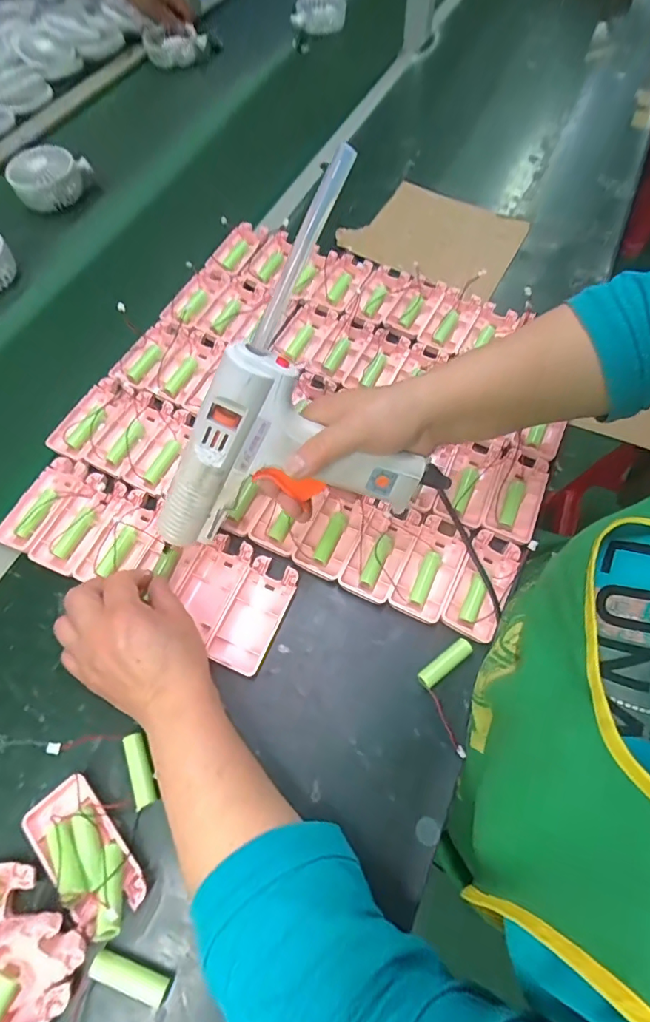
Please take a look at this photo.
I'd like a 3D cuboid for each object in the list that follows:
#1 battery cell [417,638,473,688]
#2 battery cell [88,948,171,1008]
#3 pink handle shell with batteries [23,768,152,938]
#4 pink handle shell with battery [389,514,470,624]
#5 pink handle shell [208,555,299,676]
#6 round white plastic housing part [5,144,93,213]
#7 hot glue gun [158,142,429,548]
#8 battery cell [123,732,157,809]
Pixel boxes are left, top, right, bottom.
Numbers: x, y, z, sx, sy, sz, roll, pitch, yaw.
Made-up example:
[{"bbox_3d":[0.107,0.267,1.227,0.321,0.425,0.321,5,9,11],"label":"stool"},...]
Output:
[{"bbox_3d":[0.097,0.124,0.396,0.050,0.014,0.015,-33,71,-18],"label":"battery cell"},{"bbox_3d":[-0.122,0.292,0.306,0.050,0.012,0.014,19,64,6],"label":"battery cell"},{"bbox_3d":[-0.161,0.229,0.326,0.045,0.023,0.096,-39,72,-20],"label":"pink handle shell with batteries"},{"bbox_3d":[0.094,0.049,0.430,0.043,0.019,0.096,25,65,8],"label":"pink handle shell with battery"},{"bbox_3d":[-0.058,0.086,0.407,0.043,0.011,0.092,22,65,7],"label":"pink handle shell"},{"bbox_3d":[-0.388,-0.470,0.685,0.072,0.044,0.100,36,68,16],"label":"round white plastic housing part"},{"bbox_3d":[0.002,-0.068,0.354,0.161,0.276,0.060,24,26,-13],"label":"hot glue gun"},{"bbox_3d":[-0.134,0.188,0.357,0.014,0.015,0.050,-18,67,-12],"label":"battery cell"}]

